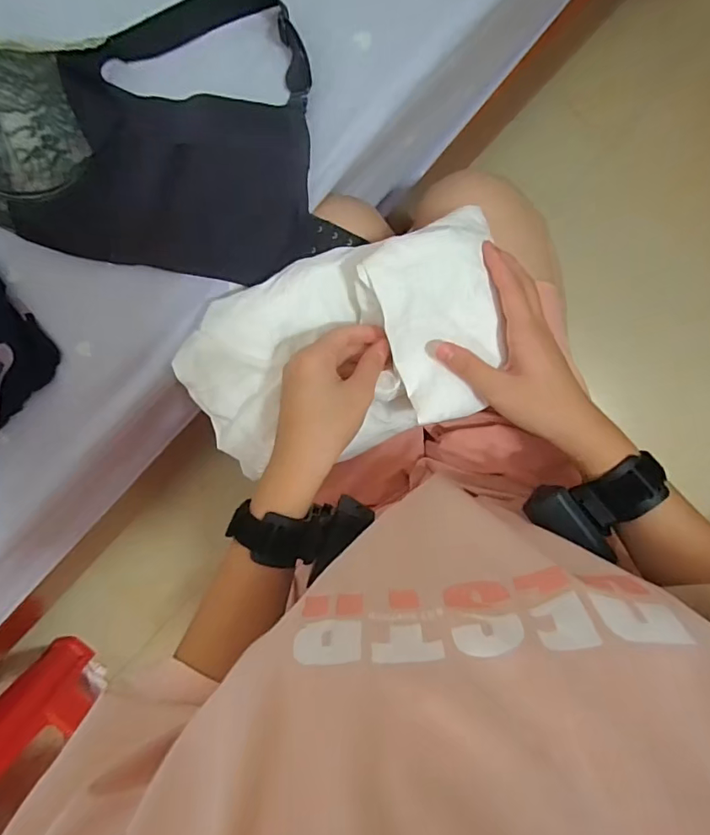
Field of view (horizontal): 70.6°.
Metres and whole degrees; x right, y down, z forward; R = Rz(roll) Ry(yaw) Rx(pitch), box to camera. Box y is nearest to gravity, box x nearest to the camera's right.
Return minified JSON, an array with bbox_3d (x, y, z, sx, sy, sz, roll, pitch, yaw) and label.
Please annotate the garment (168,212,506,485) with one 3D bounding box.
[{"bbox_3d":[-0.007,-0.051,0.403,0.256,0.072,0.157,-22,92,5],"label":"garment"}]

